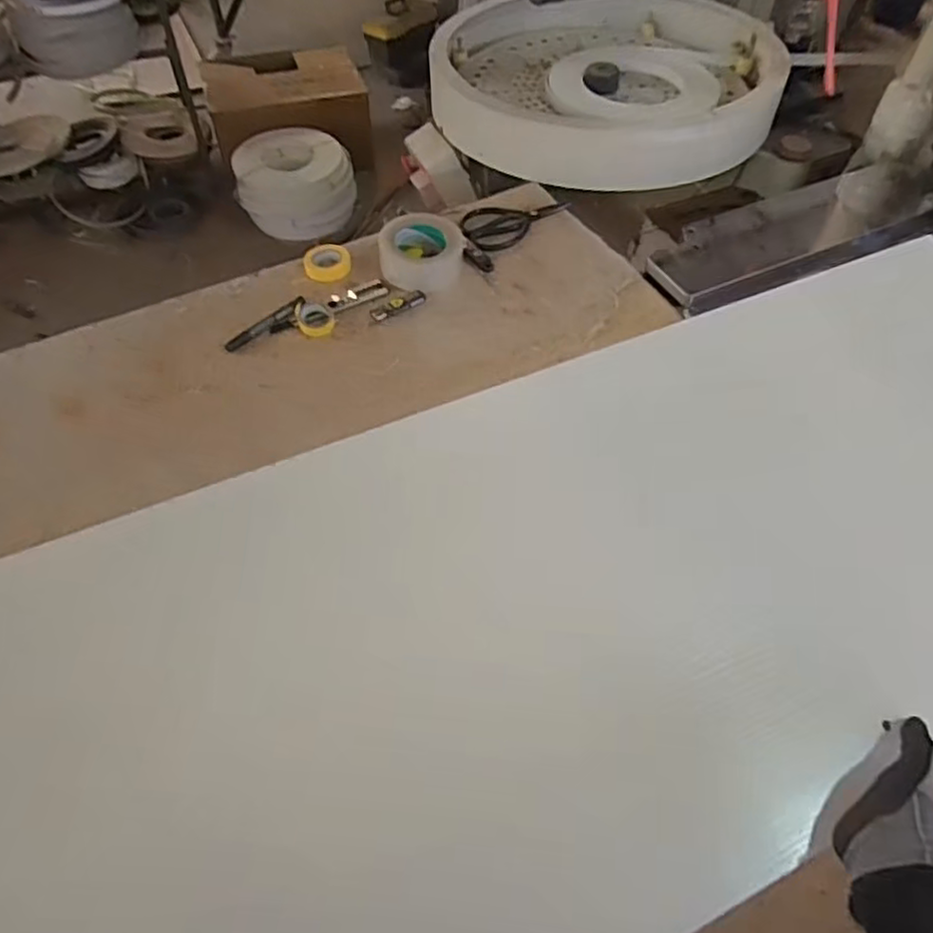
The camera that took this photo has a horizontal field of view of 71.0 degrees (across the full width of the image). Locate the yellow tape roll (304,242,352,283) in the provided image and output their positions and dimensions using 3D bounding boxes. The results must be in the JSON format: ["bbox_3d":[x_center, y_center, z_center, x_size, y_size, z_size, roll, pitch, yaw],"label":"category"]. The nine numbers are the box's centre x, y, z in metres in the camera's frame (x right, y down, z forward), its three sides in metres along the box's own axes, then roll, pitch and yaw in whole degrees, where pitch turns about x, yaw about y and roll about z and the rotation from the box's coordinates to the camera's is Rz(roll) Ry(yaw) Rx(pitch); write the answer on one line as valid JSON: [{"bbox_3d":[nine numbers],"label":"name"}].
[{"bbox_3d":[-0.206,-0.303,0.970,0.067,0.023,0.071,1,54,-1],"label":"yellow tape roll"}]

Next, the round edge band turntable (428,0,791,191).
[{"bbox_3d":[0.275,-0.800,1.348,0.633,0.160,0.548,8,54,4],"label":"round edge band turntable"}]

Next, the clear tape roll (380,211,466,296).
[{"bbox_3d":[-0.064,-0.312,0.948,0.116,0.053,0.118,8,54,4],"label":"clear tape roll"}]

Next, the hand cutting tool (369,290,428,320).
[{"bbox_3d":[-0.096,-0.226,0.918,0.082,0.010,0.020,-27,59,-20],"label":"hand cutting tool"}]

